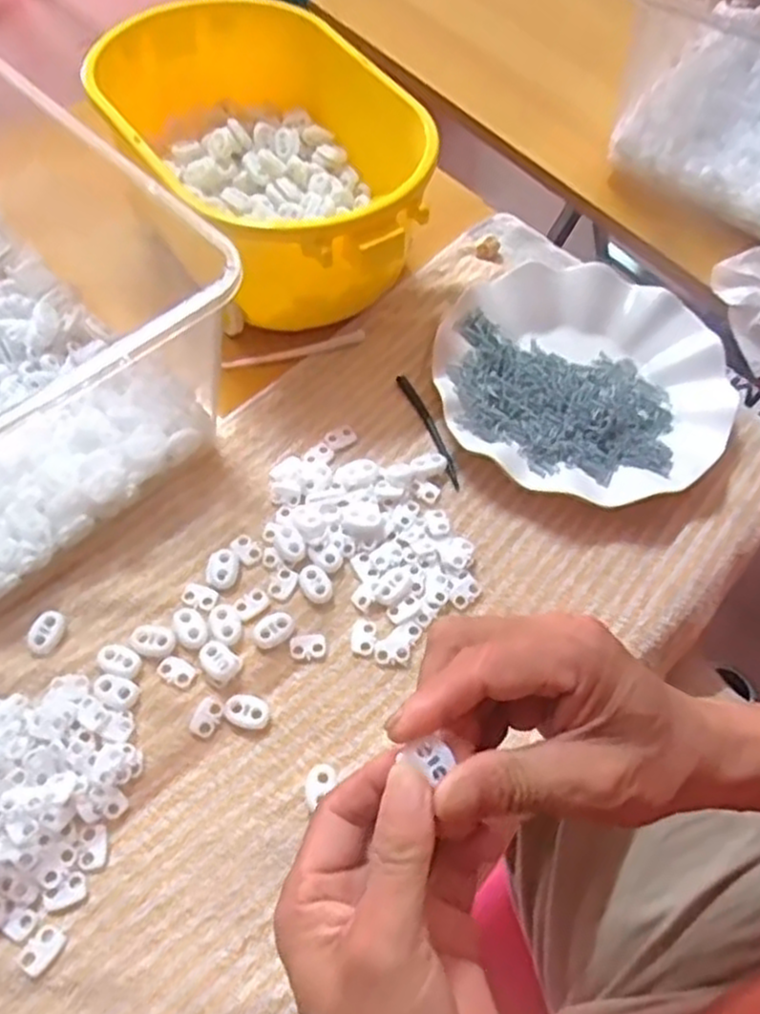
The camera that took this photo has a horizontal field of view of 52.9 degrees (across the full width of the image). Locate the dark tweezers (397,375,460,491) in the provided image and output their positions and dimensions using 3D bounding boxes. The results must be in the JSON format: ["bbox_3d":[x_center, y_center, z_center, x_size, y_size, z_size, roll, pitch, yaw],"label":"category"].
[{"bbox_3d":[0.032,-0.047,0.469,0.010,0.009,0.091,-17,62,-14],"label":"dark tweezers"}]

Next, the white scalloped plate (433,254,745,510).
[{"bbox_3d":[0.135,-0.093,0.492,0.178,0.022,0.207,25,61,10],"label":"white scalloped plate"}]

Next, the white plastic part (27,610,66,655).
[{"bbox_3d":[-0.170,0.063,0.389,0.014,0.008,0.022,20,60,7],"label":"white plastic part"}]

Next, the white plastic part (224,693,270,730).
[{"bbox_3d":[-0.065,0.101,0.376,0.022,0.006,0.016,14,59,4],"label":"white plastic part"}]

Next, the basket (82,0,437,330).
[{"bbox_3d":[-0.072,-0.219,0.503,0.166,0.110,0.246,-31,66,-21],"label":"basket"}]

